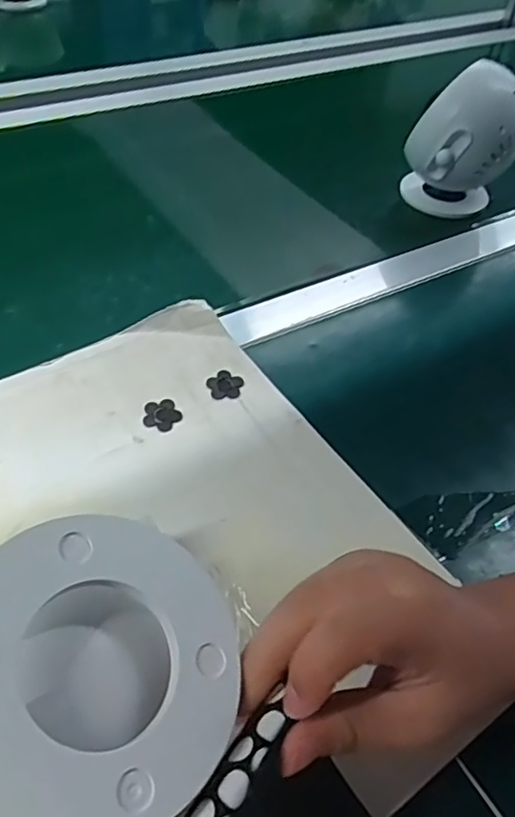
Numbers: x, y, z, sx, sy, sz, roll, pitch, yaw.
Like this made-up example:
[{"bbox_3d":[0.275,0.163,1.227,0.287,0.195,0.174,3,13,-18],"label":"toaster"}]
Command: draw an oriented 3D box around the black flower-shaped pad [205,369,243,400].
[{"bbox_3d":[-0.024,-0.018,0.438,0.025,0.004,0.027,13,50,7],"label":"black flower-shaped pad"}]

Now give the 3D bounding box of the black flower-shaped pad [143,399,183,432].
[{"bbox_3d":[-0.066,0.004,0.419,0.025,0.004,0.026,-3,50,-8],"label":"black flower-shaped pad"}]

